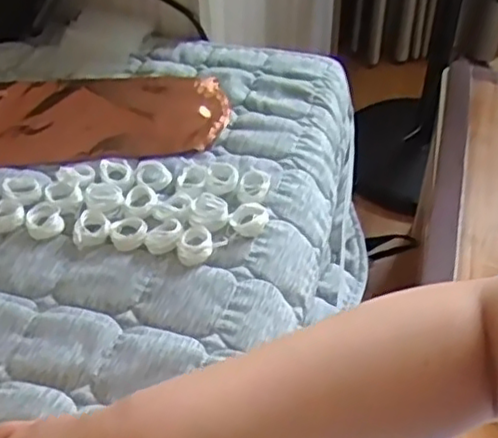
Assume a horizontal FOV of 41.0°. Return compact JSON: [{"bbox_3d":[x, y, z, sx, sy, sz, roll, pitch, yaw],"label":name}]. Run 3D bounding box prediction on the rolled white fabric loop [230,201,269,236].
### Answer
[{"bbox_3d":[0.000,-0.001,0.526,0.026,0.011,0.030,17,48,17],"label":"rolled white fabric loop"}]

